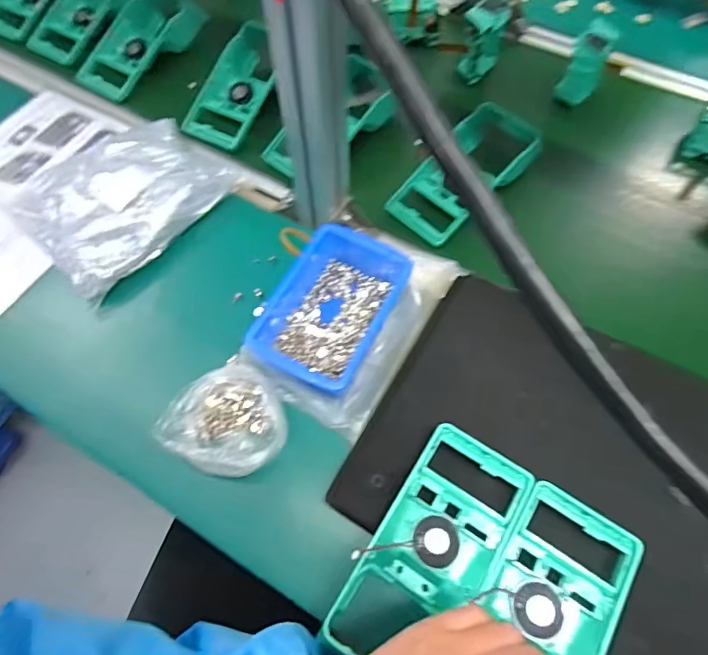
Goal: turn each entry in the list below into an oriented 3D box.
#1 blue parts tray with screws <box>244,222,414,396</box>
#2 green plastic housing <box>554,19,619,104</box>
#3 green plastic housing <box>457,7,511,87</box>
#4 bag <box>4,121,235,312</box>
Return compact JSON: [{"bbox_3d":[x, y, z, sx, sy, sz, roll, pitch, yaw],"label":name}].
[{"bbox_3d":[-0.022,-0.020,0.434,0.107,0.045,0.150,27,66,13],"label":"blue parts tray with screws"},{"bbox_3d":[0.293,-0.332,0.590,0.049,0.074,0.060,31,67,15],"label":"green plastic housing"},{"bbox_3d":[0.170,-0.375,0.611,0.056,0.078,0.034,-35,68,-17],"label":"green plastic housing"},{"bbox_3d":[-0.260,-0.156,0.512,0.181,0.043,0.211,38,69,17],"label":"bag"}]

